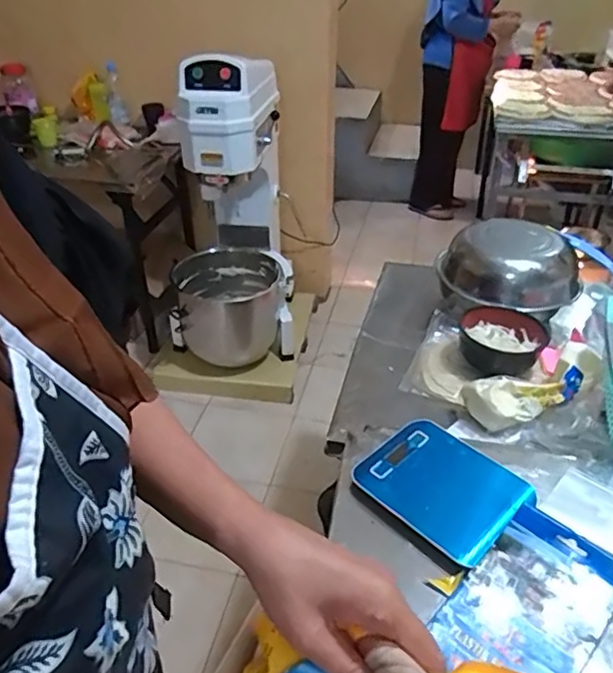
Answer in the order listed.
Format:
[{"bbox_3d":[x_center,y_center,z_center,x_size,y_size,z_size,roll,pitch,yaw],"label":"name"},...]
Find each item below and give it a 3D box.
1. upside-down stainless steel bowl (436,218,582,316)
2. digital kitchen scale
[{"bbox_3d":[0.368,-0.135,1.098,0.201,0.087,0.215,-1,34,0],"label":"upside-down stainless steel bowl"},{"bbox_3d":[0.147,0.174,0.674,0.152,0.025,0.177,-25,41,-31],"label":"digital kitchen scale"}]

